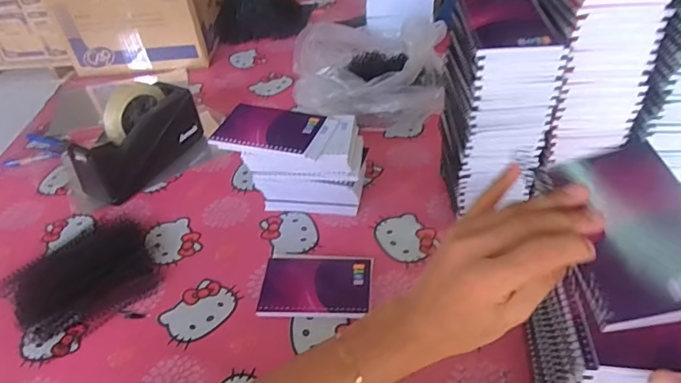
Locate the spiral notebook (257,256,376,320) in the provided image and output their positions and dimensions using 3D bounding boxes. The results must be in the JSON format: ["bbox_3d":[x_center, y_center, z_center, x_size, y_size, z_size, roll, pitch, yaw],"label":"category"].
[{"bbox_3d":[-0.028,0.112,0.572,0.128,0.016,0.080,0,43,6],"label":"spiral notebook"}]

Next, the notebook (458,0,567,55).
[{"bbox_3d":[0.175,-0.179,0.505,0.087,0.011,0.123,-3,43,2],"label":"notebook"}]

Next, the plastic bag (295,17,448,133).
[{"bbox_3d":[0.041,-0.218,0.834,0.225,0.112,0.261,-20,45,-16],"label":"plastic bag"}]

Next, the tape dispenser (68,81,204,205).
[{"bbox_3d":[-0.306,-0.086,0.729,0.065,0.111,0.195,20,48,25],"label":"tape dispenser"}]

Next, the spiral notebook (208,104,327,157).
[{"bbox_3d":[-0.088,-0.076,0.592,0.122,0.015,0.074,10,45,16],"label":"spiral notebook"}]

